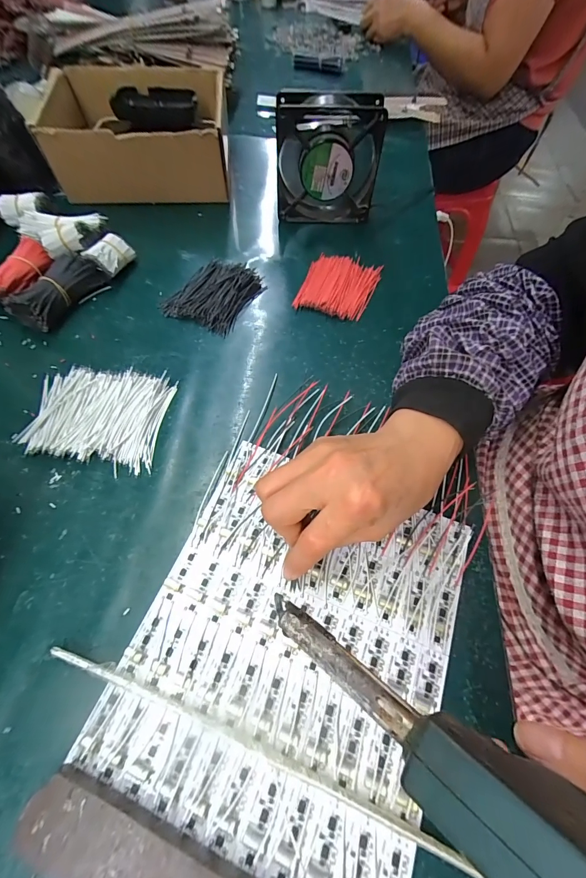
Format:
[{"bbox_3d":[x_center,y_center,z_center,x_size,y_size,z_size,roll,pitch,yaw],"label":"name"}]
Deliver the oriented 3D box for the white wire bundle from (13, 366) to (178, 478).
[{"bbox_3d":[-0.177,-0.024,0.317,0.120,0.010,0.095,5,60,2],"label":"white wire bundle"}]

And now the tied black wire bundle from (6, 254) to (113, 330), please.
[{"bbox_3d":[-0.250,-0.159,0.374,0.032,0.038,0.098,25,63,13],"label":"tied black wire bundle"}]

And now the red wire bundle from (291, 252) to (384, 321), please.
[{"bbox_3d":[0.053,-0.178,0.406,0.082,0.016,0.090,16,61,8],"label":"red wire bundle"}]

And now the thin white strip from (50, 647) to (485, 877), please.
[{"bbox_3d":[-0.026,0.179,0.204,0.261,0.009,0.009,19,62,9],"label":"thin white strip"}]

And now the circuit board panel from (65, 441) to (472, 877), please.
[{"bbox_3d":[0.002,0.128,0.237,0.194,0.008,0.221,20,62,10],"label":"circuit board panel"}]

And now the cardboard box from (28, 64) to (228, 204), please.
[{"bbox_3d":[-0.208,-0.428,0.497,0.218,0.086,0.203,-4,61,-4],"label":"cardboard box"}]

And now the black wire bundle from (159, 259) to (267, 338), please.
[{"bbox_3d":[-0.088,-0.166,0.395,0.084,0.017,0.097,25,63,12],"label":"black wire bundle"}]

